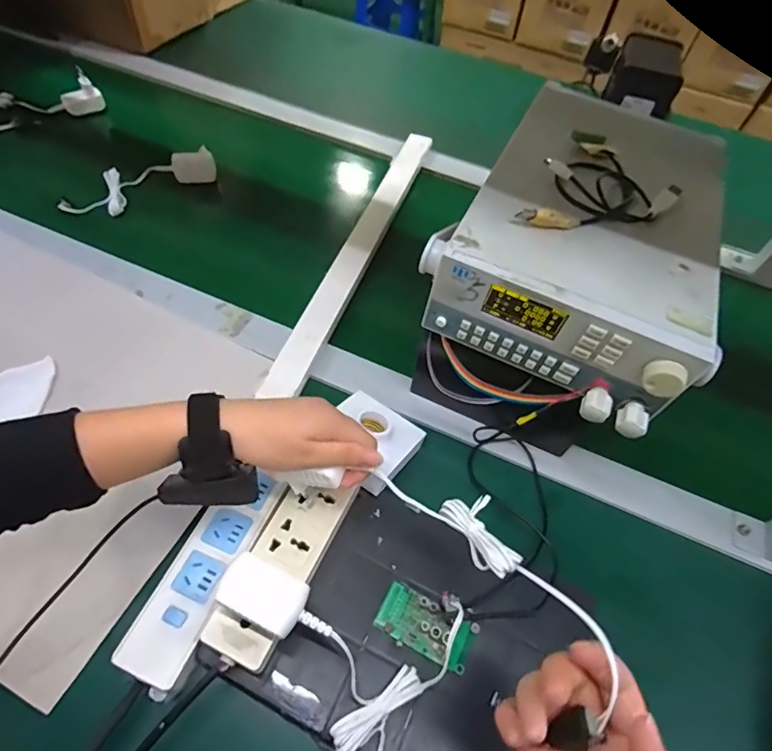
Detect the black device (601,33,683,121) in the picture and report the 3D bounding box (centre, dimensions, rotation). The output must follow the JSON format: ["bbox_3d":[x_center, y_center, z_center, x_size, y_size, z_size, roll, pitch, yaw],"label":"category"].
[{"bbox_3d":[0.449,-0.524,0.837,0.110,0.062,0.169,24,57,11],"label":"black device"}]

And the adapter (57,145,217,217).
[{"bbox_3d":[-0.364,-0.288,0.725,0.224,0.041,0.061,-36,66,-25],"label":"adapter"}]

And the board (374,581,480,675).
[{"bbox_3d":[0.033,0.206,0.401,0.078,0.017,0.039,26,57,12],"label":"board"}]

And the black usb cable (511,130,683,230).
[{"bbox_3d":[0.195,-0.167,0.441,0.114,0.019,0.178,33,59,16],"label":"black usb cable"}]

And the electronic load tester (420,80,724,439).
[{"bbox_3d":[0.194,-0.133,0.472,0.224,0.094,0.335,26,57,12],"label":"electronic load tester"}]

